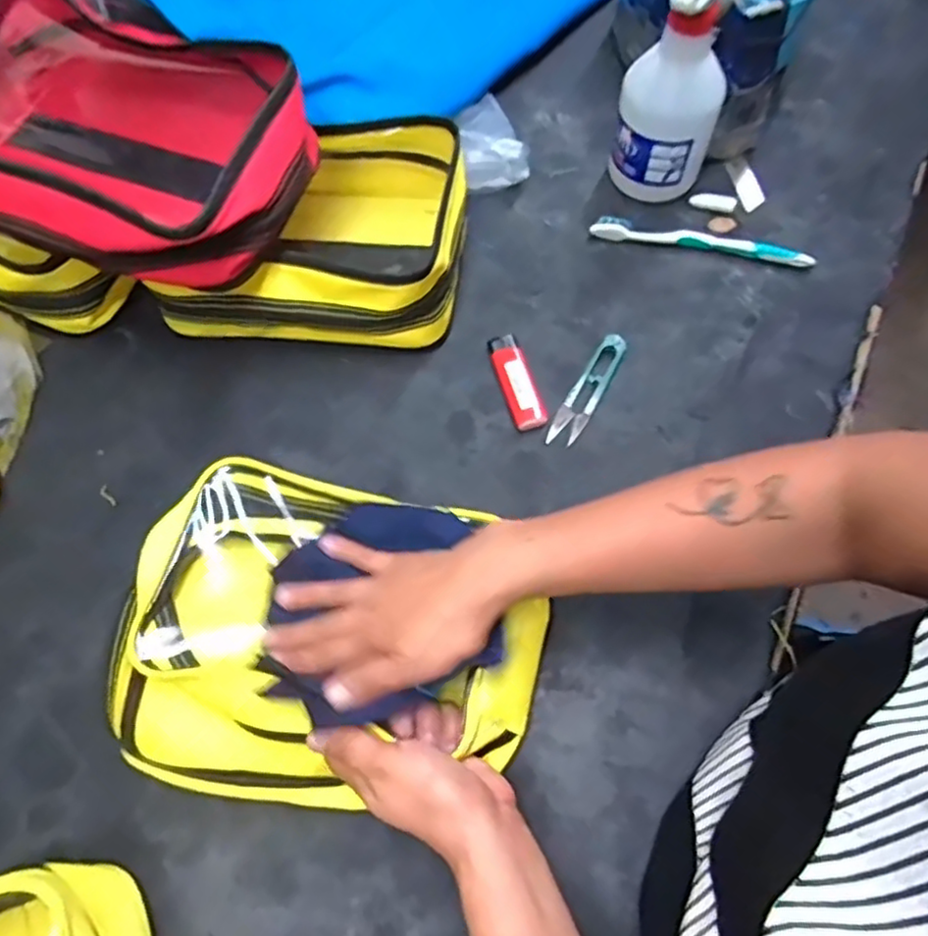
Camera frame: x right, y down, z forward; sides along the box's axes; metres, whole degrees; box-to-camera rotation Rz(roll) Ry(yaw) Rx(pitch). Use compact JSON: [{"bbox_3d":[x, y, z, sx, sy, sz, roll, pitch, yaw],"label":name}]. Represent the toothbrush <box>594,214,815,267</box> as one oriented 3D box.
[{"bbox_3d":[0.200,-0.193,0.556,0.179,0.020,0.019,11,68,8],"label":"toothbrush"}]

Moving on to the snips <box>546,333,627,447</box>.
[{"bbox_3d":[0.096,-0.061,0.505,0.022,0.008,0.102,29,71,14],"label":"snips"}]

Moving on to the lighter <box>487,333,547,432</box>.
[{"bbox_3d":[0.040,-0.068,0.509,0.025,0.008,0.083,-17,67,-4],"label":"lighter"}]

